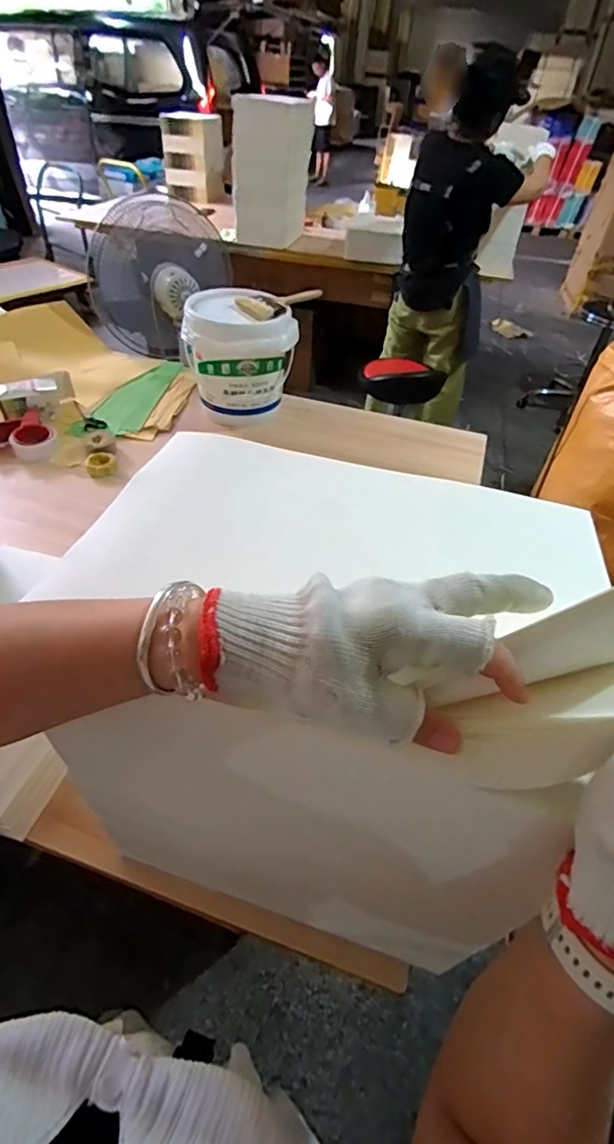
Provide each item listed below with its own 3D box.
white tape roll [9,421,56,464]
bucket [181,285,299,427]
[{"bbox_3d":[-0.620,-0.292,1.151,0.089,0.066,0.089,2,45,-2],"label":"white tape roll"},{"bbox_3d":[-0.162,-0.527,1.246,0.224,0.255,0.205,2,45,-2],"label":"bucket"}]

